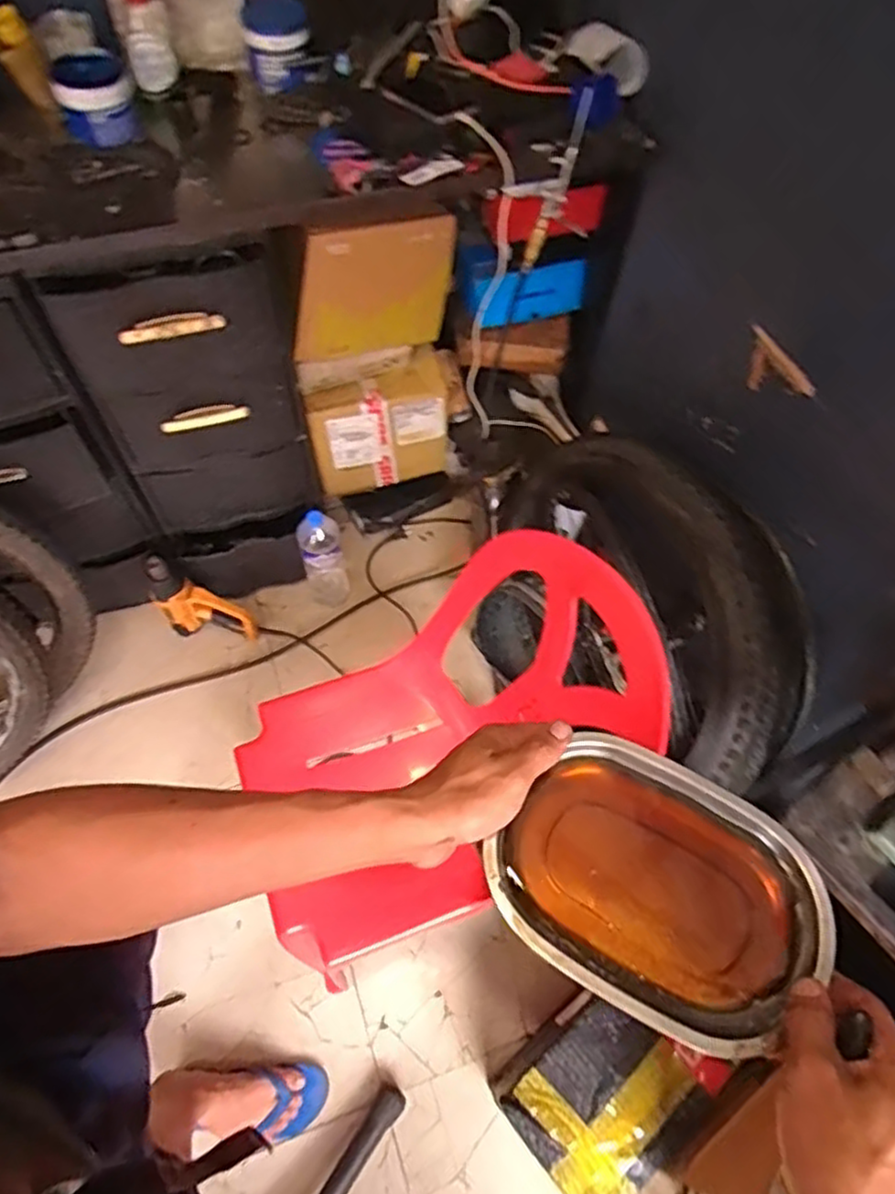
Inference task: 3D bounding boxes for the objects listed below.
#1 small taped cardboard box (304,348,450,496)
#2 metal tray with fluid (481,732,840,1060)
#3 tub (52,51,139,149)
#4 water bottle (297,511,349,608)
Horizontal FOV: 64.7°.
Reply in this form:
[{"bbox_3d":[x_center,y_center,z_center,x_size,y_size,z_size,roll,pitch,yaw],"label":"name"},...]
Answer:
[{"bbox_3d":[-0.143,-0.336,1.465,0.276,0.281,0.099,-16,63,-11],"label":"small taped cardboard box"},{"bbox_3d":[0.138,0.192,0.466,0.194,0.040,0.156,36,65,16],"label":"metal tray with fluid"},{"bbox_3d":[-0.503,-0.714,1.016,0.105,0.080,0.094,-21,64,-14],"label":"tub"},{"bbox_3d":[-0.272,-0.077,1.546,0.093,0.296,0.074,-11,62,-9],"label":"water bottle"}]

